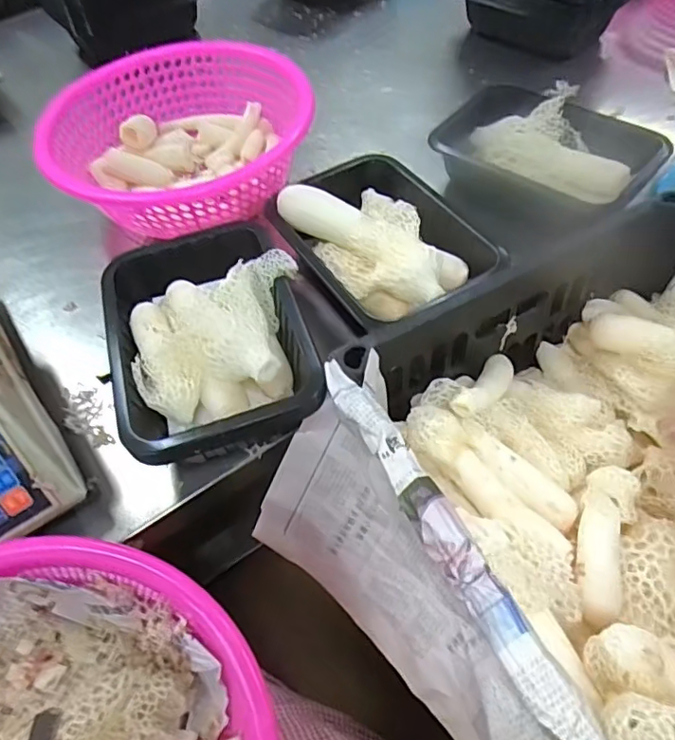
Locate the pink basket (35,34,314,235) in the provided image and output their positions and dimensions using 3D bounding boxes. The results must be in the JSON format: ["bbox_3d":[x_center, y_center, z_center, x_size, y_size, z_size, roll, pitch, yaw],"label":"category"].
[{"bbox_3d":[-0.168,-0.245,0.617,0.275,0.100,0.237,-35,60,-19],"label":"pink basket"}]

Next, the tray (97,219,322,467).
[{"bbox_3d":[-0.105,-0.025,0.476,0.161,0.080,0.201,-15,56,-7],"label":"tray"}]

